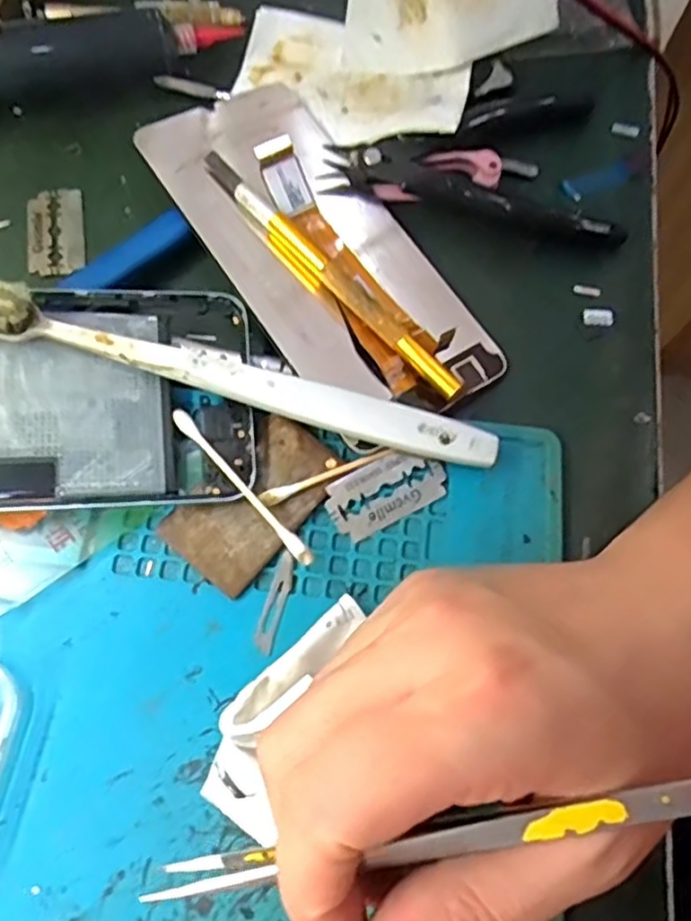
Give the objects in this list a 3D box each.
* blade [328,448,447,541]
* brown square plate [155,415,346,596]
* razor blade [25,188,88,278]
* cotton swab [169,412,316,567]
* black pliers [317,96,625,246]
[{"bbox_3d":[0.014,0.010,0.238,0.041,0.004,0.023,-28,81,-10],"label":"blade"},{"bbox_3d":[-0.031,0.013,0.235,0.035,0.005,0.060,39,73,12],"label":"brown square plate"},{"bbox_3d":[-0.118,-0.093,0.275,0.022,0.004,0.042,-10,70,-5],"label":"razor blade"},{"bbox_3d":[-0.035,0.009,0.231,0.005,0.010,0.071,-40,75,-15],"label":"cotton swab"},{"bbox_3d":[0.054,-0.121,0.277,0.117,0.020,0.050,7,69,1],"label":"black pliers"}]

